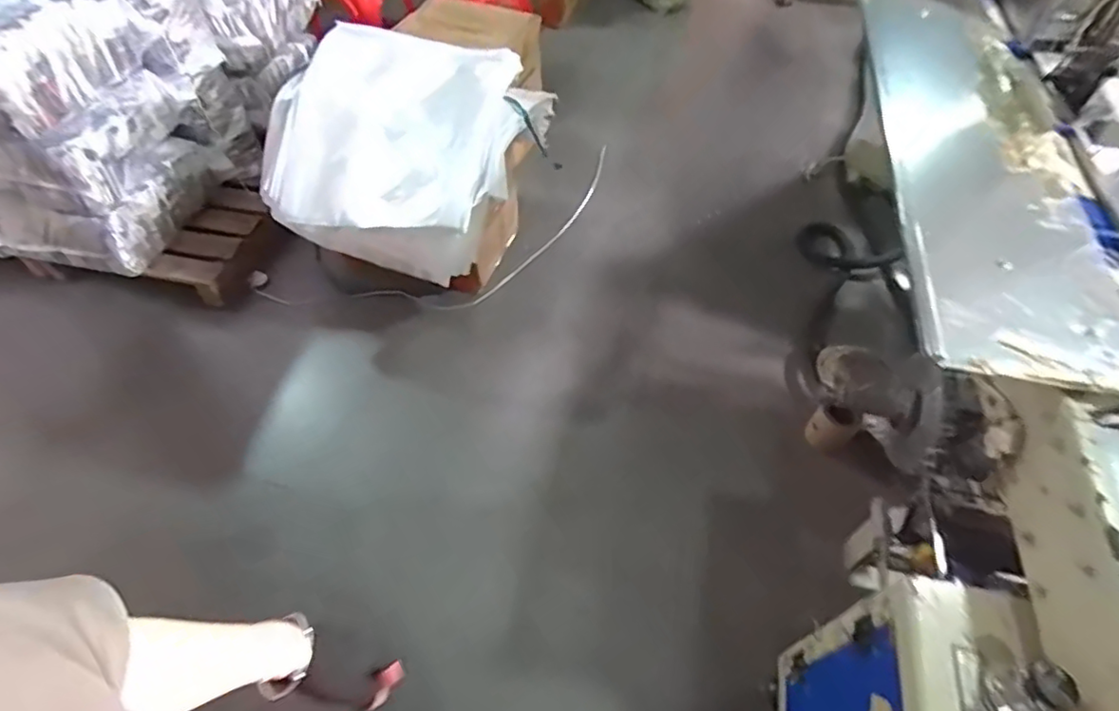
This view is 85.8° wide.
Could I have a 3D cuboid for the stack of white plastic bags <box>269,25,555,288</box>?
[{"bbox_3d":[-0.431,-0.629,1.774,0.681,0.300,0.765,14,53,10],"label":"stack of white plastic bags"}]

